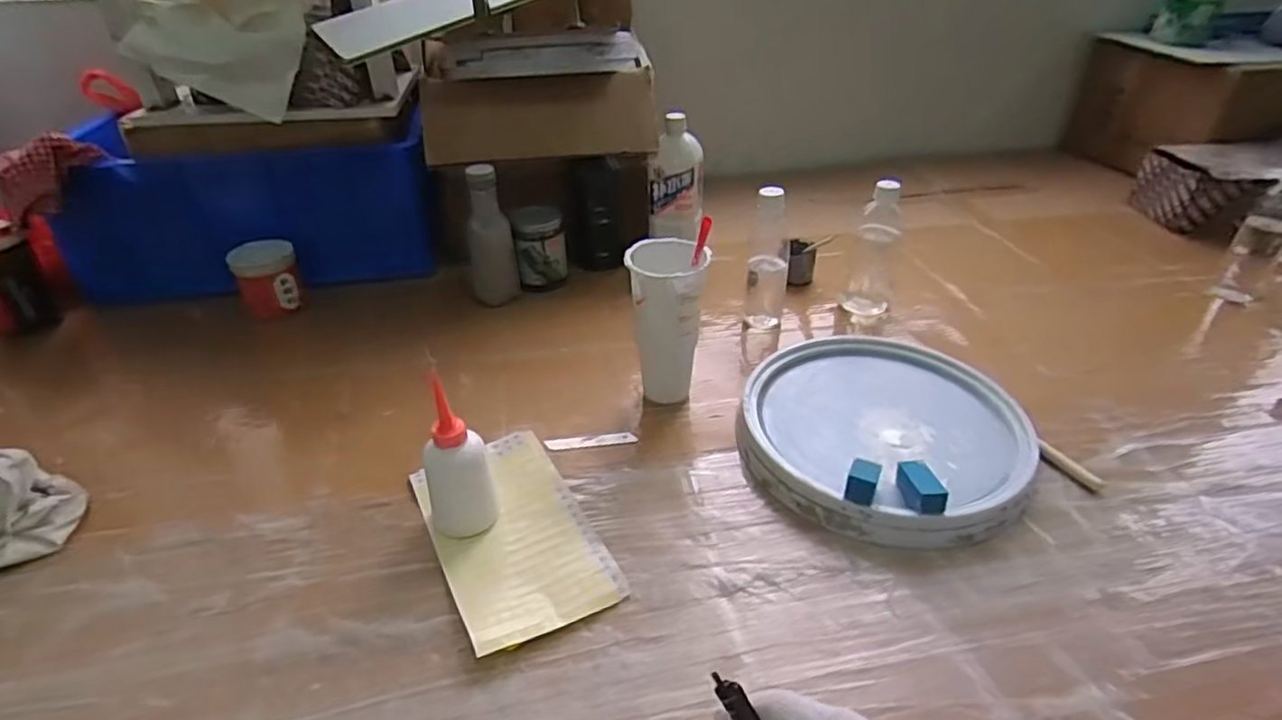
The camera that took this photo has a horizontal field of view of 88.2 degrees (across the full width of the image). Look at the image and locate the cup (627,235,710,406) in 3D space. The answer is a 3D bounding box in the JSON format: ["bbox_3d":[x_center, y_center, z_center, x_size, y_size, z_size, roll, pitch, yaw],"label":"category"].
[{"bbox_3d":[0.027,-0.039,0.751,0.082,0.197,0.081,0,34,0],"label":"cup"}]

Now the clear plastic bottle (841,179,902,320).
[{"bbox_3d":[0.331,-0.155,0.939,0.066,0.197,0.057,11,36,16],"label":"clear plastic bottle"}]

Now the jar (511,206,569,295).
[{"bbox_3d":[-0.155,-0.172,1.024,0.076,0.124,0.076,1,34,-1],"label":"jar"}]

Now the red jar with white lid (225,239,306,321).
[{"bbox_3d":[-0.538,-0.118,0.959,0.081,0.114,0.071,-19,39,-25],"label":"red jar with white lid"}]

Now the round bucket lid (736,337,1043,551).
[{"bbox_3d":[0.262,0.073,0.722,0.292,0.053,0.301,0,34,0],"label":"round bucket lid"}]

